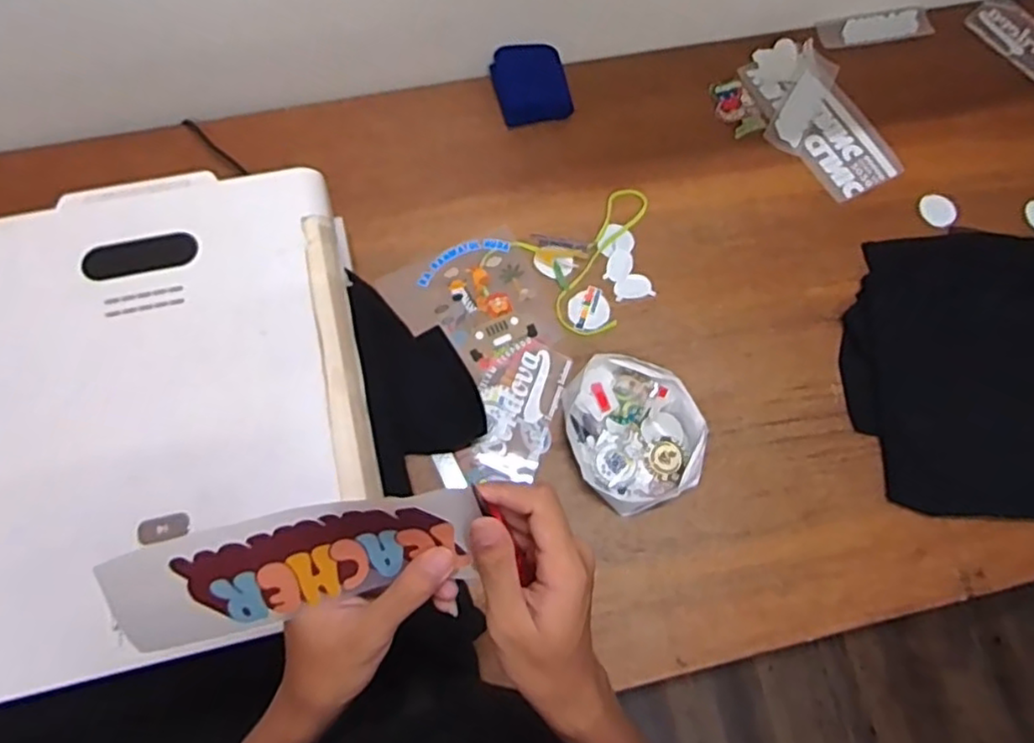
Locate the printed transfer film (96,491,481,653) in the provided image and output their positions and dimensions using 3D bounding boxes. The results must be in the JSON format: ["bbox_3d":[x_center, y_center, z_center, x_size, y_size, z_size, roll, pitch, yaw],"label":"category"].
[{"bbox_3d":[-0.113,0.102,0.346,0.185,0.011,0.059,-13,110,-5],"label":"printed transfer film"}]

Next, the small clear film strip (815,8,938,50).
[{"bbox_3d":[0.605,-0.577,1.112,0.205,0.009,0.053,-13,73,-7],"label":"small clear film strip"}]

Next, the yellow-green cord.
[{"bbox_3d":[0.128,-0.158,0.946,0.208,0.004,0.181,-28,75,-11],"label":"yellow-green cord"}]

